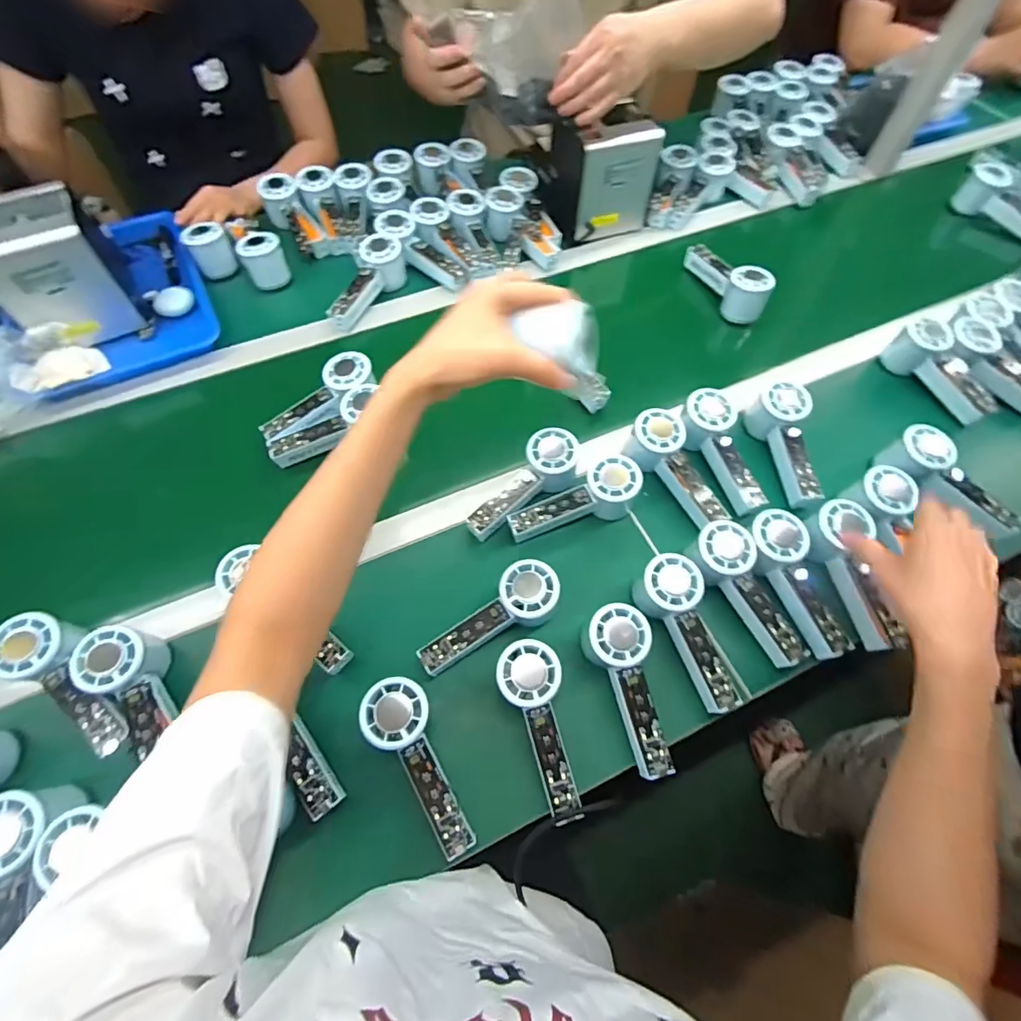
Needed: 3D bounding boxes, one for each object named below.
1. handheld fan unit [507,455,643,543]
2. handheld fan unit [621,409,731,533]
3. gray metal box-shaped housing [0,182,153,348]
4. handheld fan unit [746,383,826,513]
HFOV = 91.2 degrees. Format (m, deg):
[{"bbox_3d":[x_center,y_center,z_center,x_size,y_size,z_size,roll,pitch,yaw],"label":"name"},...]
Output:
[{"bbox_3d":[0.068,-0.010,0.557,0.148,0.063,0.052,-16,65,-8],"label":"handheld fan unit"},{"bbox_3d":[0.185,-0.044,0.569,0.067,0.051,0.143,-22,66,-11],"label":"handheld fan unit"},{"bbox_3d":[-0.583,-0.323,0.640,0.134,0.123,0.148,-28,67,-13],"label":"gray metal box-shaped housing"},{"bbox_3d":[0.328,-0.079,0.594,0.055,0.057,0.145,0,64,0],"label":"handheld fan unit"}]

